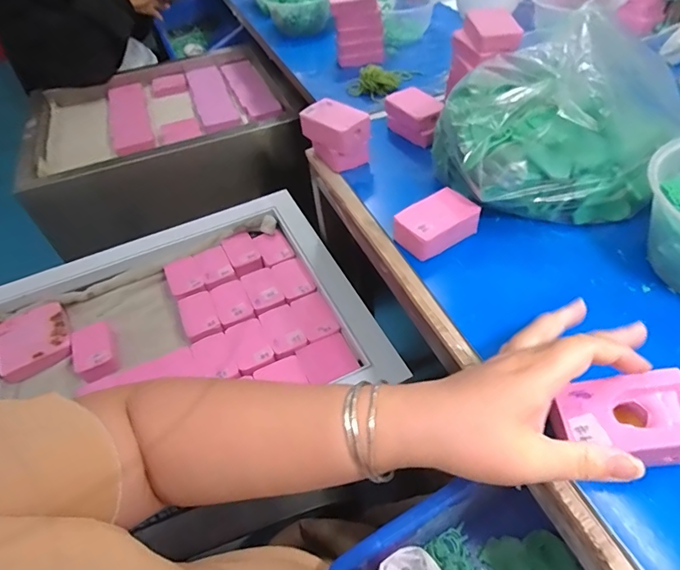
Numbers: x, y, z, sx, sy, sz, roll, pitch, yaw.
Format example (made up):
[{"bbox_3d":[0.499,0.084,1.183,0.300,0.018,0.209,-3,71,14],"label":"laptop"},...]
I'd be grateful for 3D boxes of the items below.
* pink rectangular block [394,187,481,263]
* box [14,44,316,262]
[{"bbox_3d":[0.089,-0.057,0.417,0.071,0.032,0.045,-30,52,-19],"label":"pink rectangular block"},{"bbox_3d":[-0.363,-0.281,0.934,0.486,0.188,0.366,-20,49,-12],"label":"box"}]

